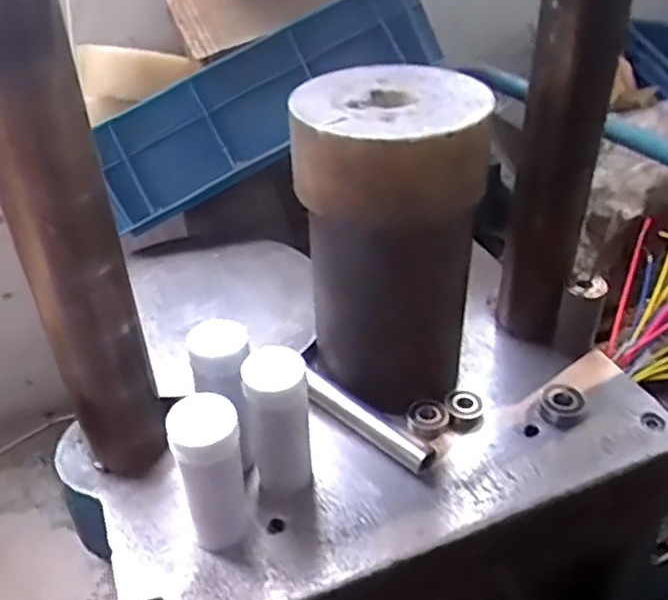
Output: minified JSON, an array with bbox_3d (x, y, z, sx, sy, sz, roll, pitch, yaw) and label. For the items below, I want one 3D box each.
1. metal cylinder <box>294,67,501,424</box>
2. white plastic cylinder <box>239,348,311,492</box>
[{"bbox_3d":[0.046,-0.039,0.569,0.141,0.258,0.135,1,36,4],"label":"metal cylinder"},{"bbox_3d":[-0.039,0.093,0.503,0.042,0.121,0.043,-2,36,0],"label":"white plastic cylinder"}]

